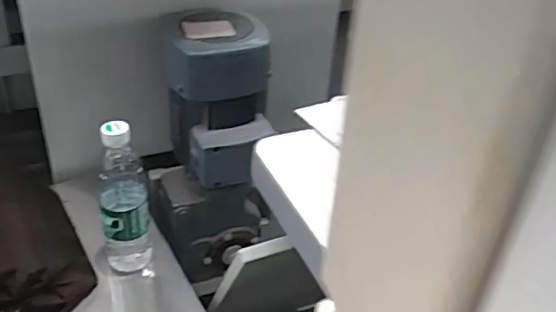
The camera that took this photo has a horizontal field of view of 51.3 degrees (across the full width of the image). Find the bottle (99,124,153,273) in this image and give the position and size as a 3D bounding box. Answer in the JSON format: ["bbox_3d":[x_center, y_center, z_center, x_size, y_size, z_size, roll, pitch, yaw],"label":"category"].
[{"bbox_3d":[-0.209,0.064,0.786,0.064,0.242,0.061,-6,37,-14],"label":"bottle"}]

